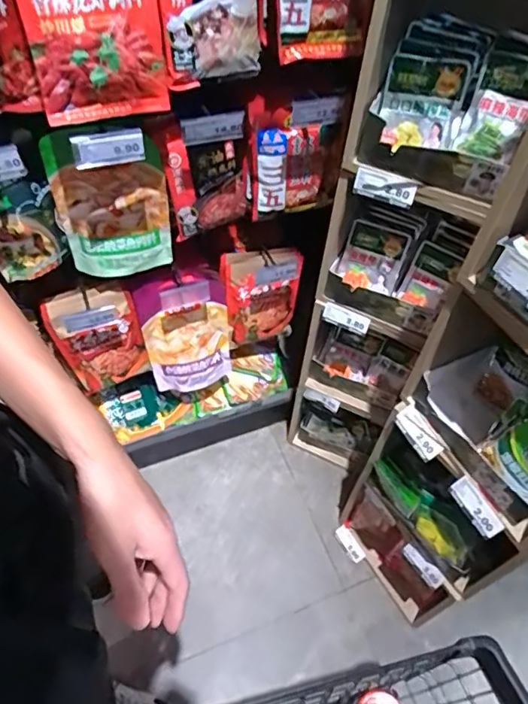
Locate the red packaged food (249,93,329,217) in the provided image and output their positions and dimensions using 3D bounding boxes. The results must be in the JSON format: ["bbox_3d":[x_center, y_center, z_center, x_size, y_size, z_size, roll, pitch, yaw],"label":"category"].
[{"bbox_3d":[0.050,-0.348,0.984,0.151,0.210,0.040,-3,54,-6],"label":"red packaged food"}]

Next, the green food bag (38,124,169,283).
[{"bbox_3d":[-0.262,-0.252,0.921,0.191,0.320,0.048,-6,48,-11],"label":"green food bag"}]

